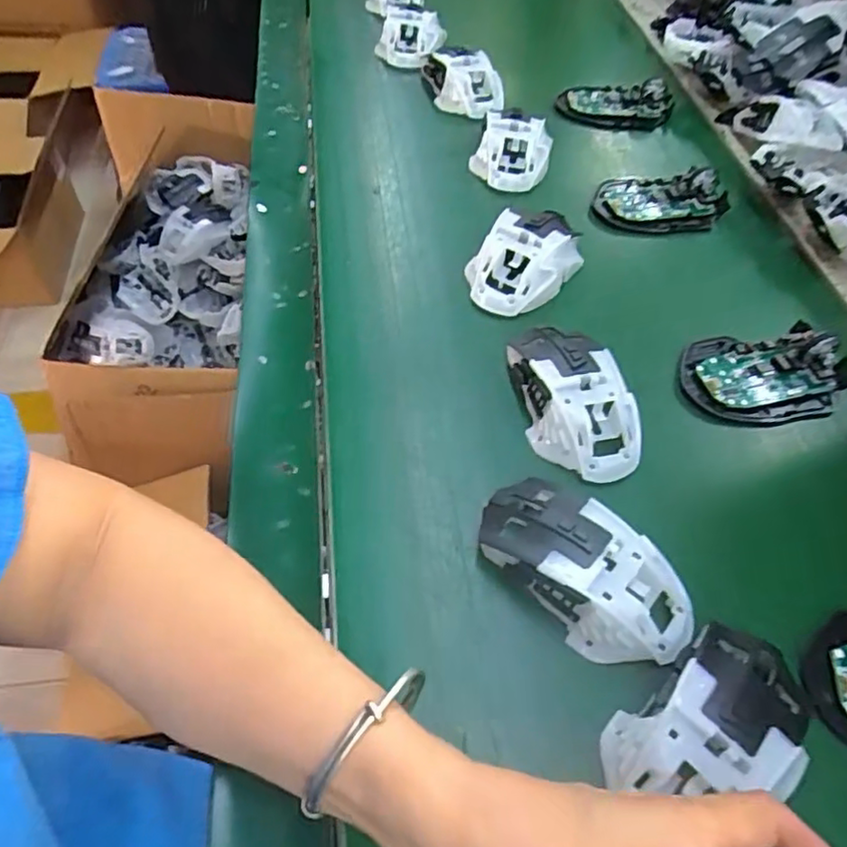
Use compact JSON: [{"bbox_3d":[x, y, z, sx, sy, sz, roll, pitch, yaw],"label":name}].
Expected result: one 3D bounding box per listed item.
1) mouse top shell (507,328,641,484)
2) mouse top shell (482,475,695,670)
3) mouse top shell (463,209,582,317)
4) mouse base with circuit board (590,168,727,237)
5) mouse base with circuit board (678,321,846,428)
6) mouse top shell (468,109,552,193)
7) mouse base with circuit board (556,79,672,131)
[{"bbox_3d":[0.092,-0.018,0.391,0.058,0.034,0.109,-10,58,-11],"label":"mouse top shell"},{"bbox_3d":[0.084,0.072,0.325,0.060,0.039,0.113,-36,66,-24],"label":"mouse top shell"},{"bbox_3d":[0.077,-0.126,0.471,0.067,0.037,0.105,33,60,17],"label":"mouse top shell"},{"bbox_3d":[0.202,-0.189,0.531,0.113,0.023,0.059,0,56,-5],"label":"mouse base with circuit board"},{"bbox_3d":[0.229,-0.036,0.420,0.112,0.028,0.069,-2,57,-6],"label":"mouse base with circuit board"},{"bbox_3d":[0.077,-0.238,0.552,0.067,0.037,0.071,12,56,3],"label":"mouse top shell"},{"bbox_3d":[0.193,-0.316,0.624,0.113,0.023,0.052,-1,56,-5],"label":"mouse base with circuit board"}]

